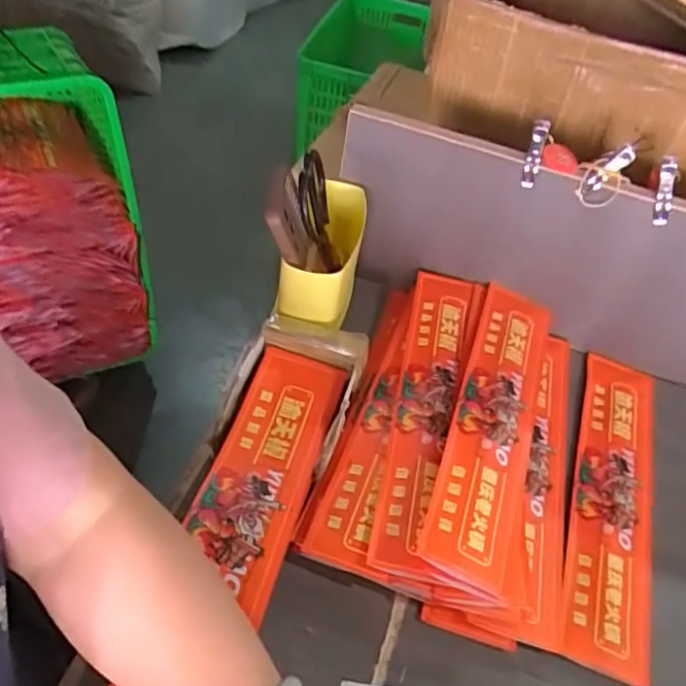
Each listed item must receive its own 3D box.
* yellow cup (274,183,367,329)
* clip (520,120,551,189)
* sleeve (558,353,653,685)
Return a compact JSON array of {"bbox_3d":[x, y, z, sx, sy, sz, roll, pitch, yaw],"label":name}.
[{"bbox_3d":[-0.011,-0.091,0.636,0.069,0.081,0.164,15,48,5],"label":"yellow cup"},{"bbox_3d":[0.177,-0.174,0.575,0.015,0.064,0.015,20,48,9],"label":"clip"},{"bbox_3d":[0.253,0.137,0.582,0.074,0.005,0.333,21,49,6],"label":"sleeve"}]

